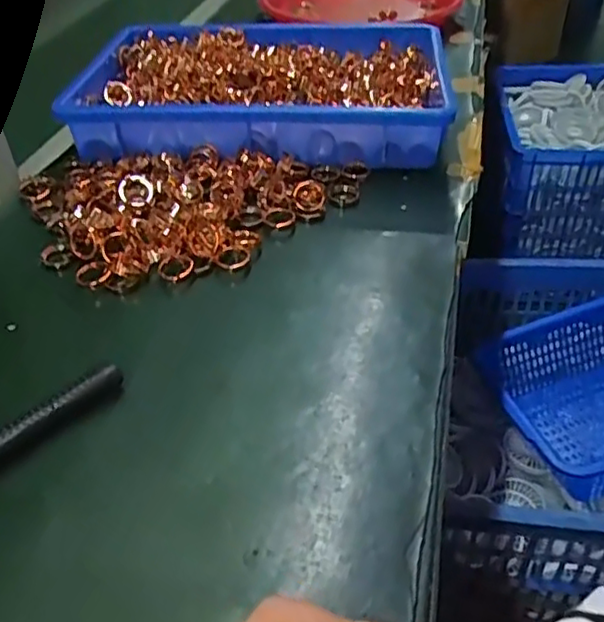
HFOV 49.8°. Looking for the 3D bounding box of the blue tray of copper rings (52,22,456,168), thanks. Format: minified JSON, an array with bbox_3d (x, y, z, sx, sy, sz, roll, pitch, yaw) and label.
[{"bbox_3d":[-0.037,-0.223,0.669,0.355,0.069,0.227,2,42,5],"label":"blue tray of copper rings"}]

